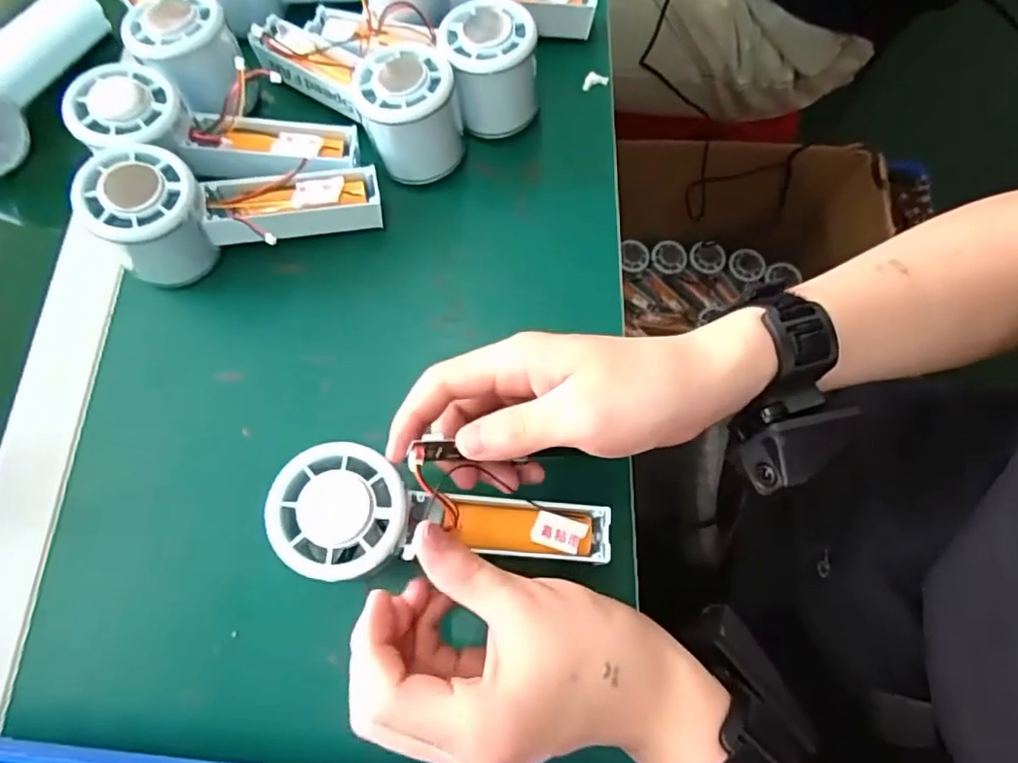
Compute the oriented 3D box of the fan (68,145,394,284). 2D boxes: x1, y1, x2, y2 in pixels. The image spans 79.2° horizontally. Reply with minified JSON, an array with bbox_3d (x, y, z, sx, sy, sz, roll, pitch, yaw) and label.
[{"bbox_3d":[-0.152,-0.094,0.351,0.150,0.058,0.051,-9,69,-17],"label":"fan"}]

